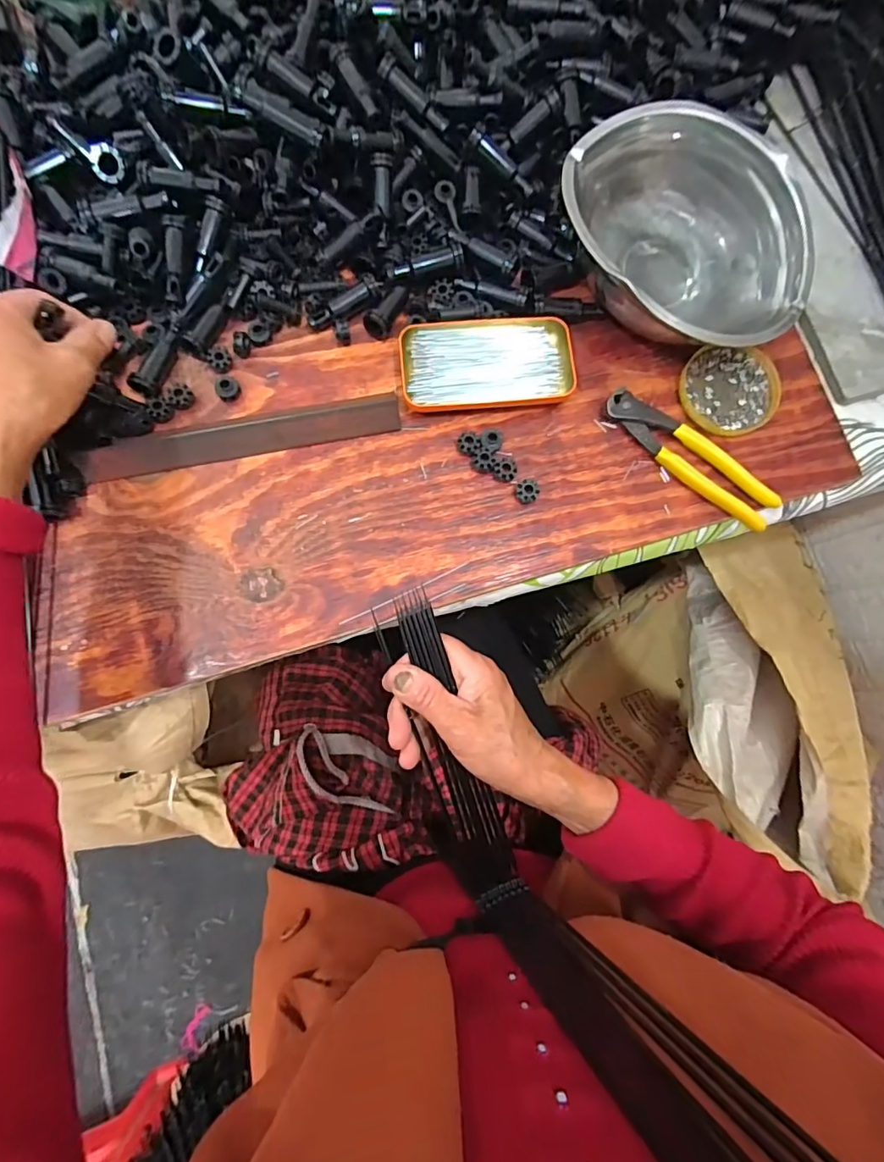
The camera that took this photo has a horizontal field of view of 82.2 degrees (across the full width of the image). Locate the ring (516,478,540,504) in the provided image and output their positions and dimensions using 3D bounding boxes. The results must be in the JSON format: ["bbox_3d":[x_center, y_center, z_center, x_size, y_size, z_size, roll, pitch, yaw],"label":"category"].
[{"bbox_3d":[0.070,-0.073,0.416,0.019,0.013,0.018,0,82,-2],"label":"ring"}]

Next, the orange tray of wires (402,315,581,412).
[{"bbox_3d":[0.037,-0.185,0.426,0.140,0.018,0.077,-5,82,-3],"label":"orange tray of wires"}]

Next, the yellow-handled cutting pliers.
[{"bbox_3d":[0.207,-0.104,0.425,0.161,0.017,0.034,39,82,3],"label":"yellow-handled cutting pliers"}]

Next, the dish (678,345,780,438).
[{"bbox_3d":[0.248,-0.166,0.439,0.081,0.010,0.081,0,82,-2],"label":"dish"}]

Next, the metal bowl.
[{"bbox_3d":[0.197,-0.278,0.423,0.211,0.068,0.174,31,82,2],"label":"metal bowl"}]

